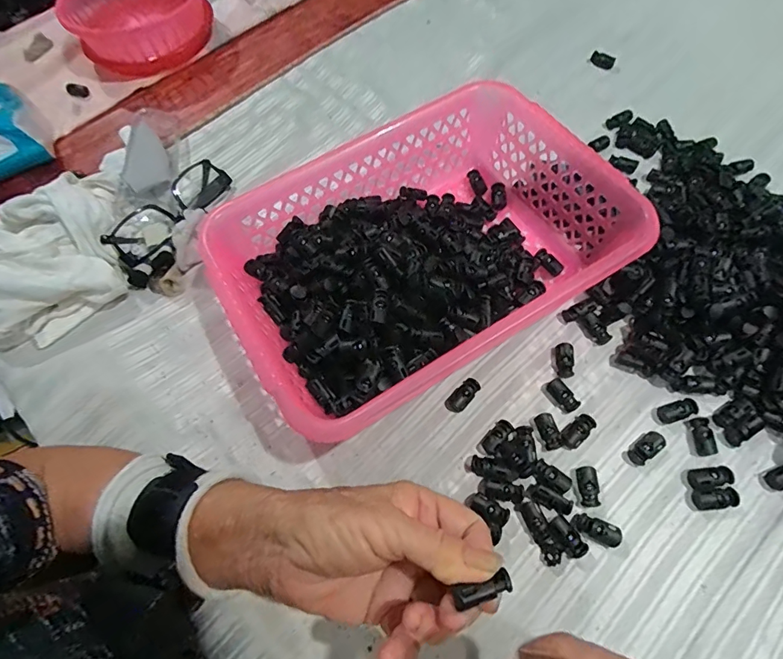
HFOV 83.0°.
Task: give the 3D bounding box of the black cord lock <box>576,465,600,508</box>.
[{"bbox_3d":[0.139,0.111,0.313,0.015,0.009,0.026,4,62,5],"label":"black cord lock"}]

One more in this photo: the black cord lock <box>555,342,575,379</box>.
[{"bbox_3d":[0.139,0.025,0.353,0.013,0.009,0.028,2,62,4],"label":"black cord lock"}]

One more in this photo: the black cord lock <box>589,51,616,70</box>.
[{"bbox_3d":[0.242,-0.309,0.508,0.026,0.009,0.013,30,68,17],"label":"black cord lock"}]

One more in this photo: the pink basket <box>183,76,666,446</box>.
[{"bbox_3d":[0.023,-0.059,0.367,0.299,0.089,0.214,-28,64,-11],"label":"pink basket"}]

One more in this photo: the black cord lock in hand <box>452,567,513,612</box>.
[{"bbox_3d":[0.042,0.119,0.201,0.026,0.006,0.009,-17,63,-7],"label":"black cord lock in hand"}]

